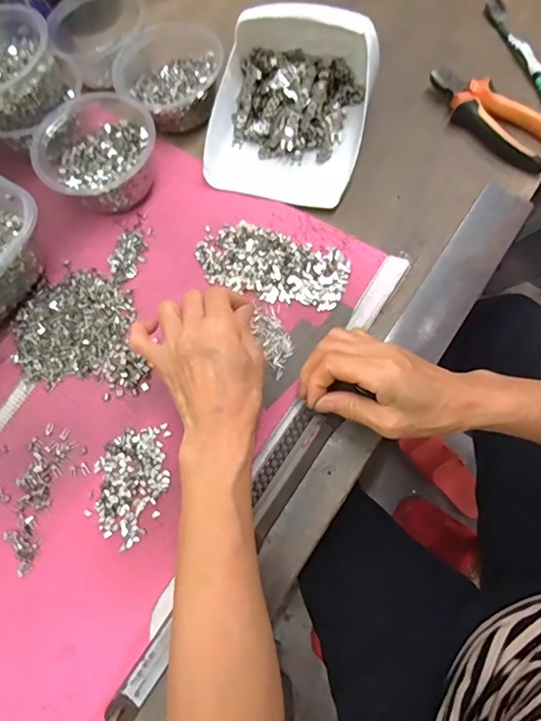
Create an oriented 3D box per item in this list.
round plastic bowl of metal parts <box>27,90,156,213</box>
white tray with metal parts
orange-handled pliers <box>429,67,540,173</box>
[{"bbox_3d":[-0.173,-0.209,0.452,0.112,0.061,0.119,-2,71,5],"label":"round plastic bowl of metal parts"},{"bbox_3d":[0.019,-0.259,0.449,0.155,0.083,0.177,14,73,10],"label":"white tray with metal parts"},{"bbox_3d":[0.229,-0.246,0.466,0.053,0.029,0.157,-43,76,-10],"label":"orange-handled pliers"}]

